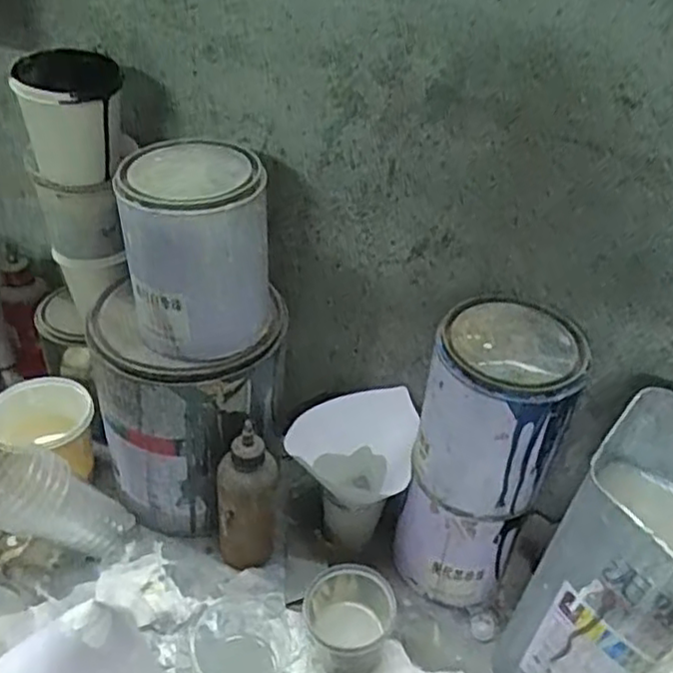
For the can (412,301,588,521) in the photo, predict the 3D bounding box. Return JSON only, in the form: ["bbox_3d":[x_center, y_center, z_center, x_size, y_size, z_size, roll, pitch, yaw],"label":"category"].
[{"bbox_3d":[0.120,0.054,0.524,0.101,0.137,0.100,3,40,-3],"label":"can"}]

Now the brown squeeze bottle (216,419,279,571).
[{"bbox_3d":[-0.077,0.142,0.589,0.051,0.146,0.044,-2,40,-9],"label":"brown squeeze bottle"}]

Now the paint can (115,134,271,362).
[{"bbox_3d":[-0.110,-0.068,0.532,0.103,0.134,0.105,-8,41,-16],"label":"paint can"}]

